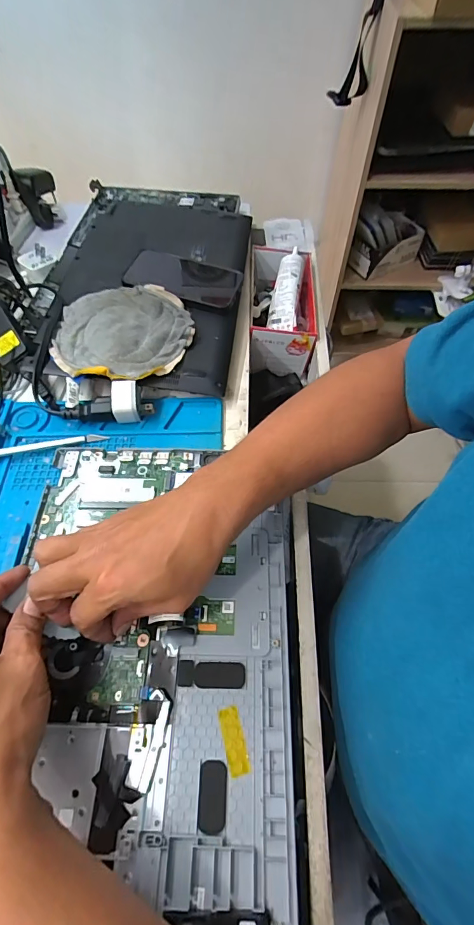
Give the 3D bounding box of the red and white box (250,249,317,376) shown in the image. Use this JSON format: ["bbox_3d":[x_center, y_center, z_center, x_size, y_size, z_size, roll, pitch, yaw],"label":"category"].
[{"bbox_3d":[0.067,-0.235,0.618,0.093,0.089,0.180,2,58,2],"label":"red and white box"}]

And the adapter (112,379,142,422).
[{"bbox_3d":[-0.121,-0.066,0.448,0.027,0.031,0.036,-7,59,-4],"label":"adapter"}]

